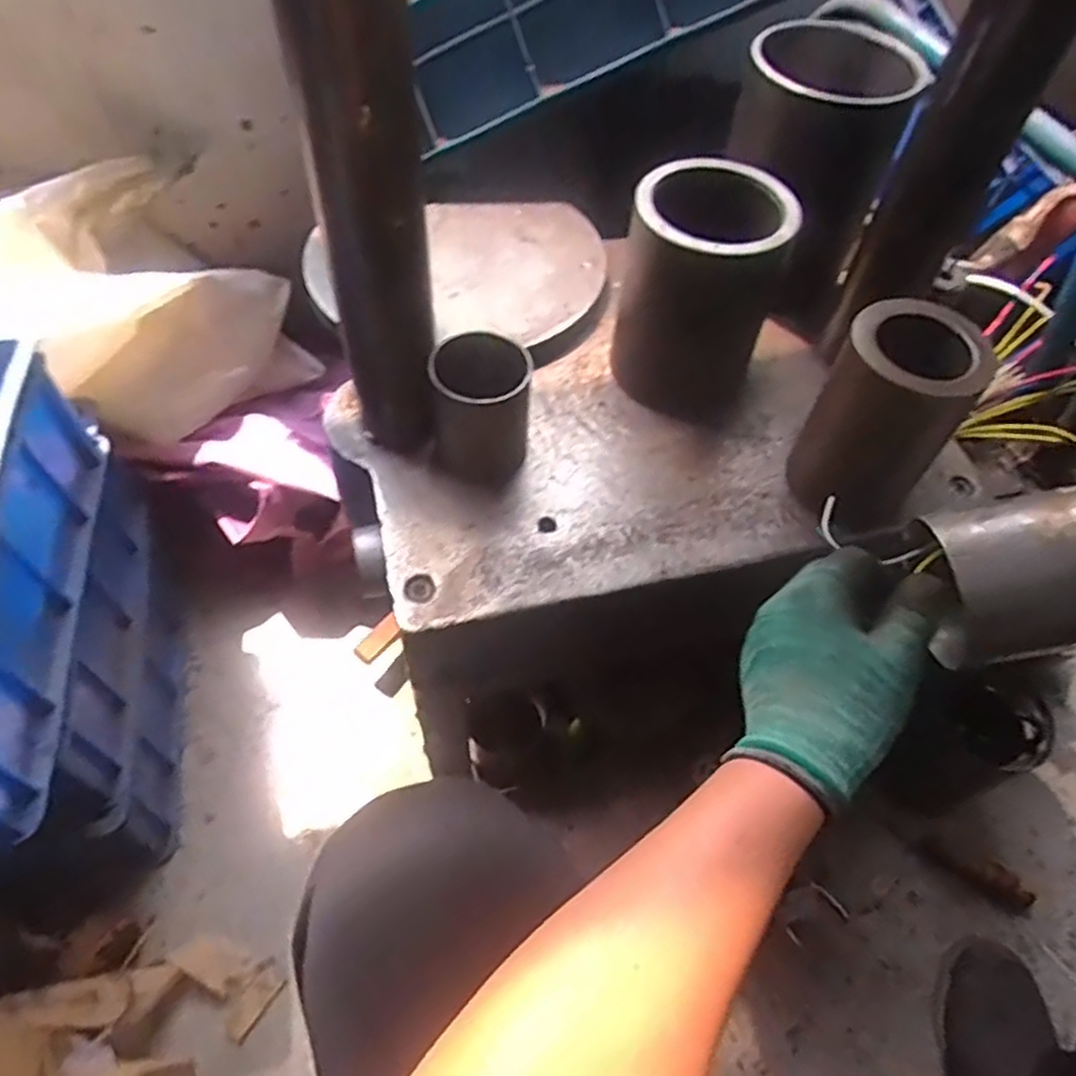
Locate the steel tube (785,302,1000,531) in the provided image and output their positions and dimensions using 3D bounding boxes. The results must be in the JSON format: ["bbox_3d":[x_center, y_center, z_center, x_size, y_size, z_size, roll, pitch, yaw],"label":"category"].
[{"bbox_3d":[0.233,-0.080,0.519,0.088,0.139,0.078,32,60,17],"label":"steel tube"}]

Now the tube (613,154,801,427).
[{"bbox_3d":[0.120,-0.186,0.575,0.112,0.153,0.100,13,56,6],"label":"tube"}]

